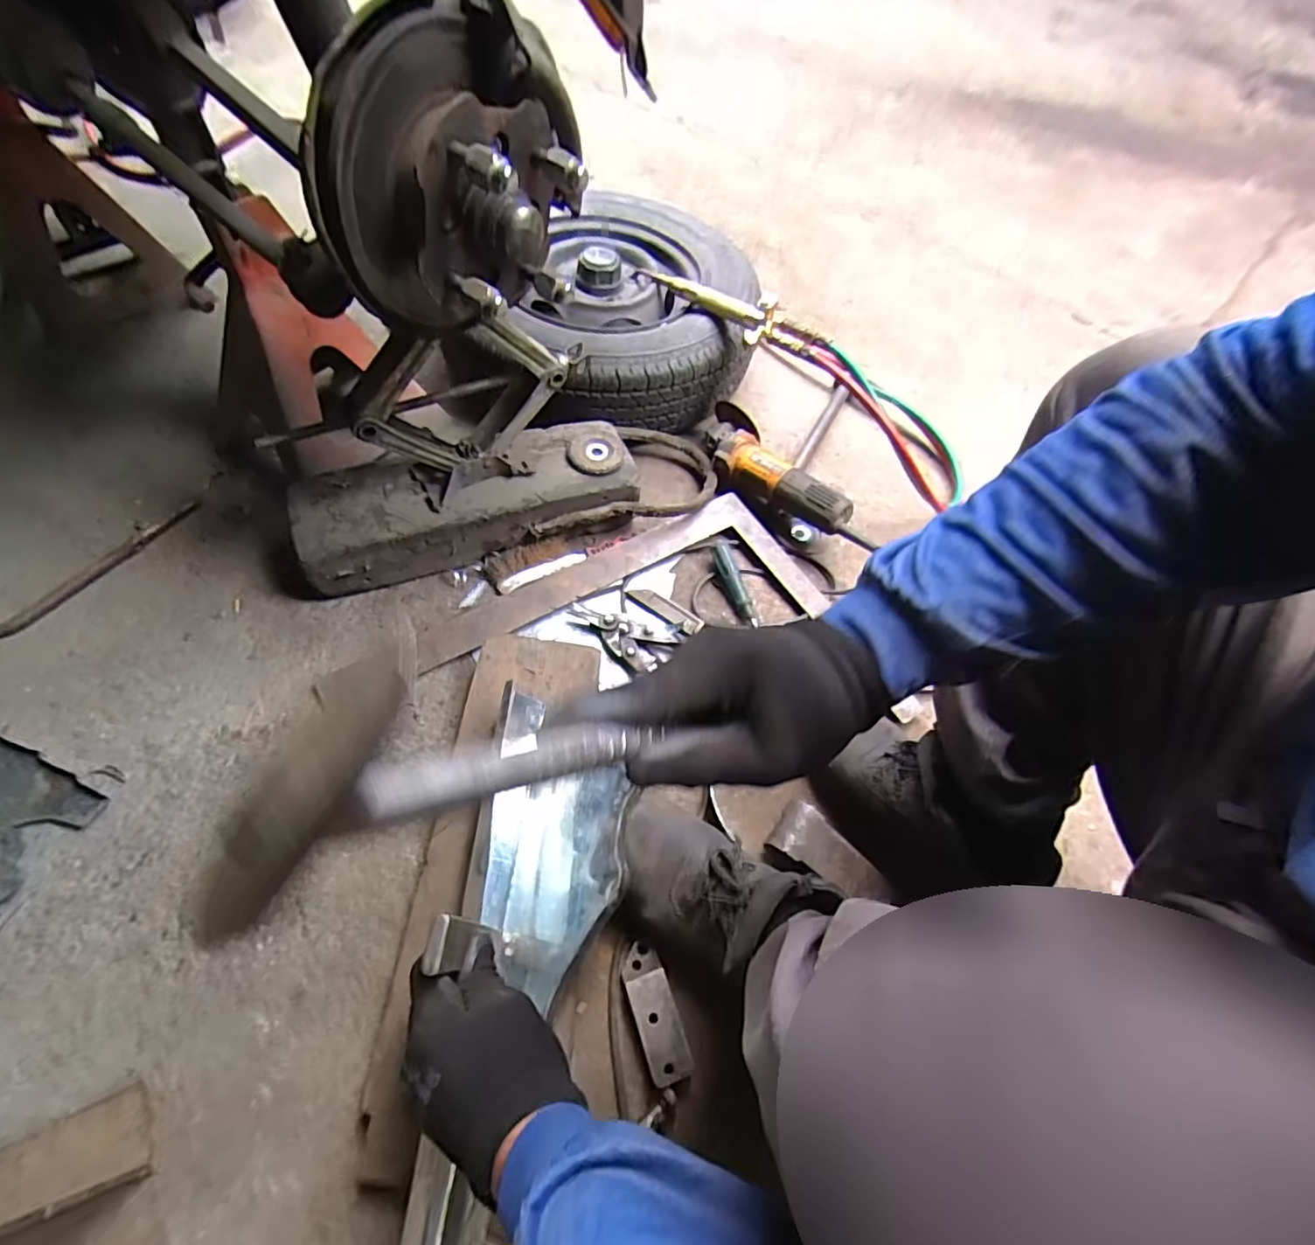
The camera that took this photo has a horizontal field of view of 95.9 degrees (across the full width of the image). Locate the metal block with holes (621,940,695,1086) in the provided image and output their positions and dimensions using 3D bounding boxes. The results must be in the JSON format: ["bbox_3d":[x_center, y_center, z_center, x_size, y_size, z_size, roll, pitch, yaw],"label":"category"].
[{"bbox_3d":[-0.003,0.353,0.542,0.037,0.015,0.108,-16,62,-16],"label":"metal block with holes"}]

